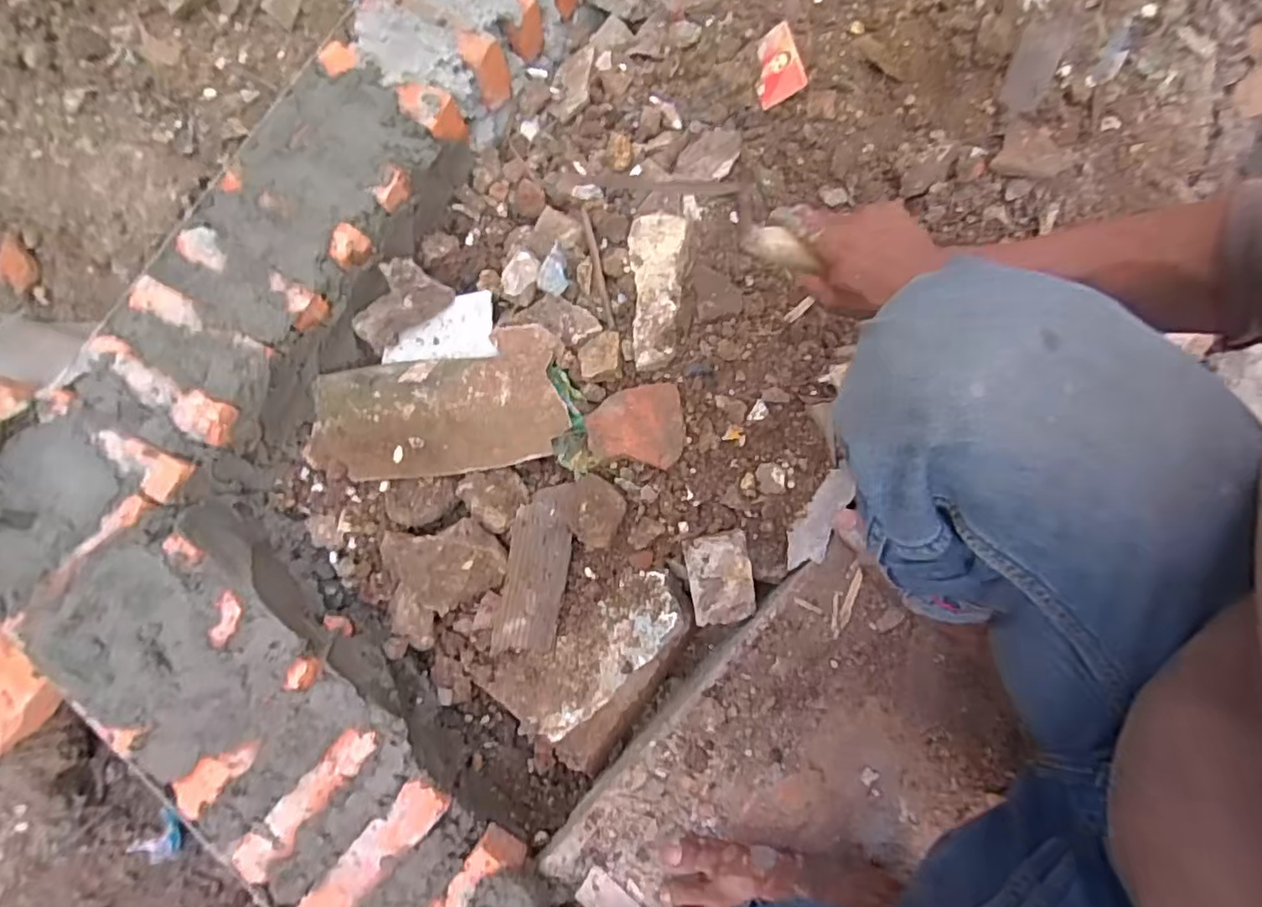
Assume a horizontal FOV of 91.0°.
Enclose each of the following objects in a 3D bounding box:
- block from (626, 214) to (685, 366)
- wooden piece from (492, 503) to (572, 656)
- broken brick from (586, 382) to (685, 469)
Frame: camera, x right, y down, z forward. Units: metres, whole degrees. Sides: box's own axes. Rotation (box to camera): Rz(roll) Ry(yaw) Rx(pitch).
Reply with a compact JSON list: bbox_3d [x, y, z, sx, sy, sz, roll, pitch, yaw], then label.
[{"bbox_3d":[0.027,-0.181,0.676,0.058,0.033,0.175,2,82,-1],"label":"block"},{"bbox_3d":[-0.099,0.130,0.635,0.060,0.023,0.144,11,82,0],"label":"wooden piece"},{"bbox_3d":[0.004,-0.029,0.648,0.099,0.023,0.084,-4,82,-2],"label":"broken brick"}]

